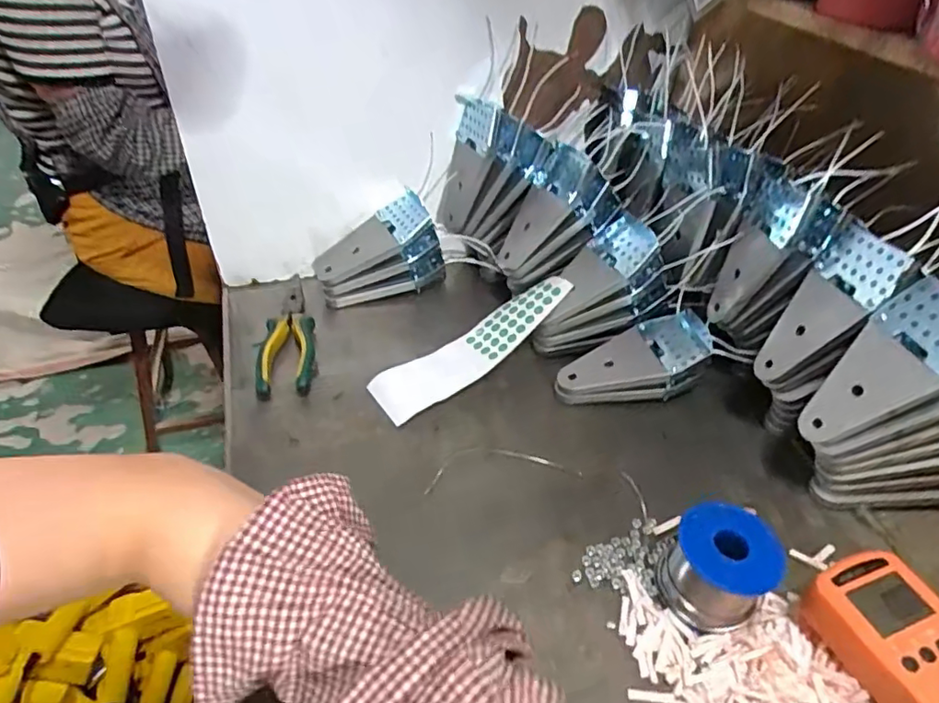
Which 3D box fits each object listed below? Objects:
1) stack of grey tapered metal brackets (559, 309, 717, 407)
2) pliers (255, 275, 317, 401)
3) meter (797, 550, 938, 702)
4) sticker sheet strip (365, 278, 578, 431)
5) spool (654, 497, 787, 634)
[{"bbox_3d":[0.156,0.011,0.551,0.148,0.049,0.069,-10,43,-13],"label":"stack of grey tapered metal brackets"},{"bbox_3d":[-0.184,-0.018,0.591,0.052,0.029,0.170,-9,43,-6],"label":"pliers"},{"bbox_3d":[0.259,0.189,0.334,0.076,0.047,0.130,-11,43,-15],"label":"meter"},{"bbox_3d":[0.002,-0.011,0.571,0.212,0.061,0.062,-25,49,-27],"label":"sticker sheet strip"},{"bbox_3d":[0.168,0.148,0.394,0.063,0.068,0.064,2,41,-1],"label":"spool"}]

